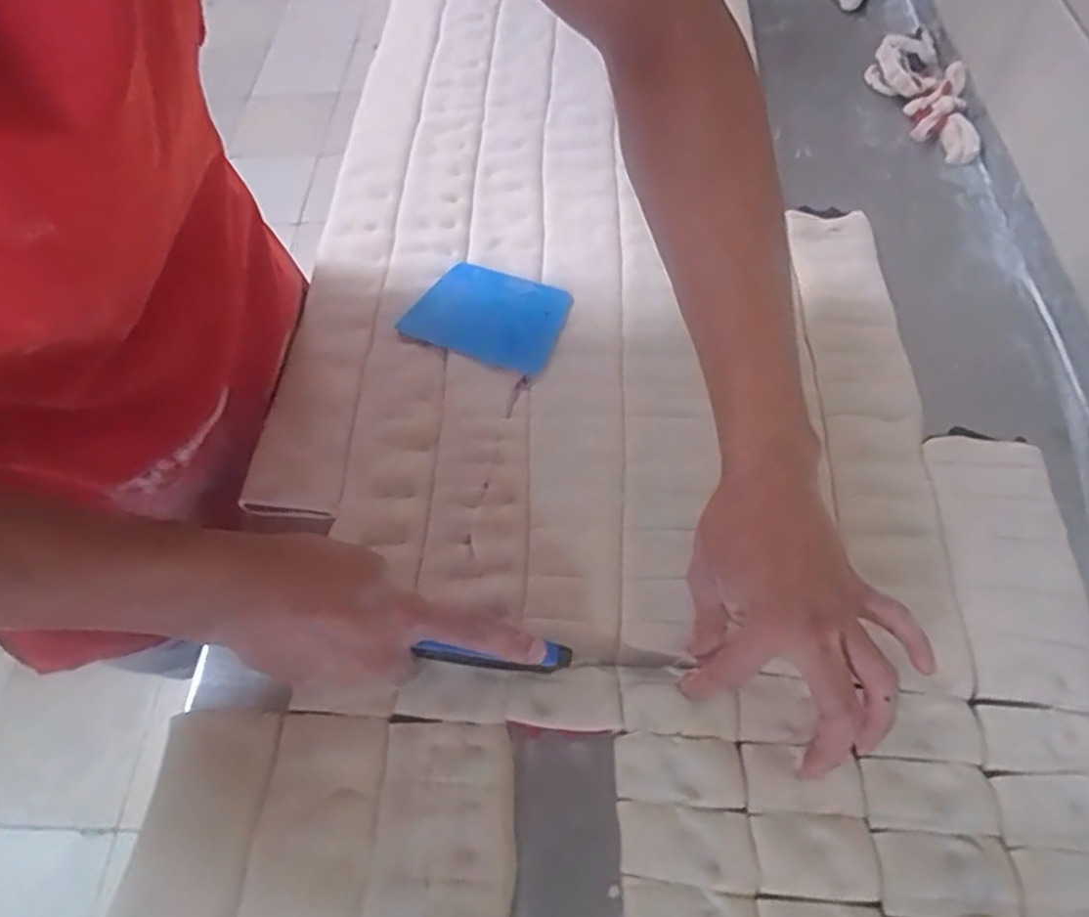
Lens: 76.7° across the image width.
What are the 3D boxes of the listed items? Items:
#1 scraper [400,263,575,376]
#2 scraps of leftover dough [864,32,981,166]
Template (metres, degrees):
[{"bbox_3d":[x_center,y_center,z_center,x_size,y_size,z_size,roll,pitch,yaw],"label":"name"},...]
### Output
[{"bbox_3d":[-0.045,-0.117,0.558,0.121,0.004,0.086,21,66,15],"label":"scraper"},{"bbox_3d":[0.371,-0.358,0.676,0.069,0.028,0.183,-3,59,2],"label":"scraps of leftover dough"}]

